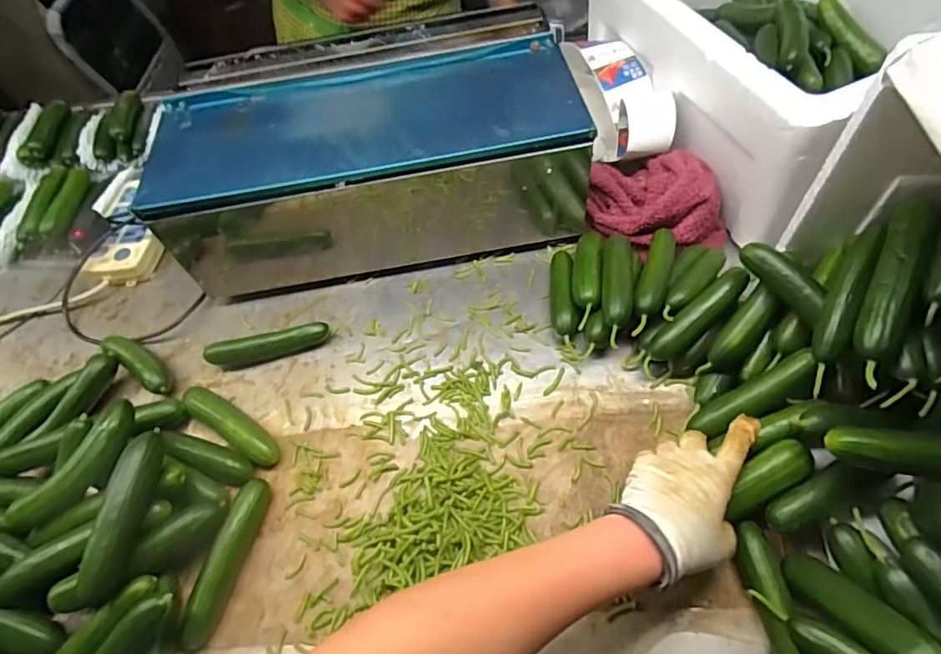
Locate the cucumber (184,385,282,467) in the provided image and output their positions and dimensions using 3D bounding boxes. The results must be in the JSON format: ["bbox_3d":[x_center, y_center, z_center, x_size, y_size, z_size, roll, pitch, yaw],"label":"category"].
[{"bbox_3d":[-0.258,0.104,0.547,0.132,0.032,0.032,26,63,22],"label":"cucumber"}]

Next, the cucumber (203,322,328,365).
[{"bbox_3d":[-0.242,0.022,0.605,0.143,0.027,0.025,-15,56,-3],"label":"cucumber"}]

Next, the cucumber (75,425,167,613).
[{"bbox_3d":[-0.311,0.165,0.452,0.029,0.035,0.142,5,68,7],"label":"cucumber"}]

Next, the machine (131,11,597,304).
[{"bbox_3d":[-0.126,-0.214,0.660,0.489,0.192,0.254,-10,56,0],"label":"machine"}]

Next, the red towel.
[{"bbox_3d":[0.226,-0.155,0.622,0.164,0.073,0.125,-3,56,5],"label":"red towel"}]

